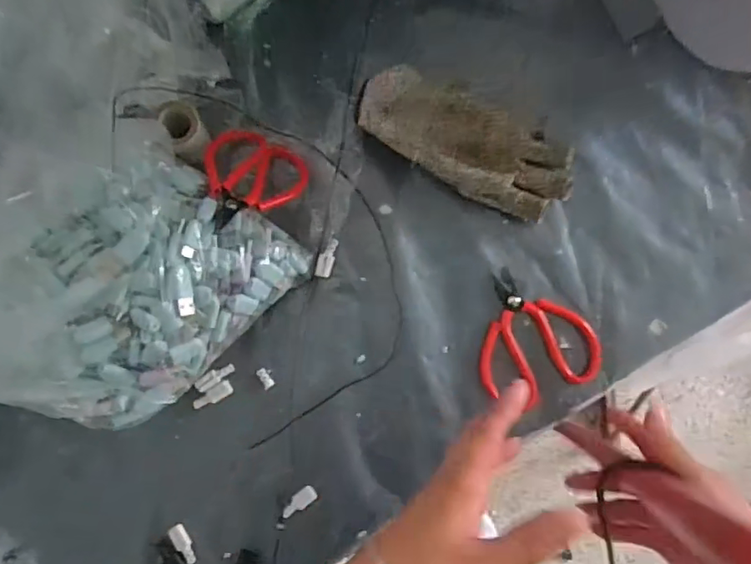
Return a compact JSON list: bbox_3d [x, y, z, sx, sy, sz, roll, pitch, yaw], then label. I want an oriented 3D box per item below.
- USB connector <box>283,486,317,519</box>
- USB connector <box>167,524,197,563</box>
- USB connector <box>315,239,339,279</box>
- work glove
[{"bbox_3d":[-0.063,0.183,0.453,0.032,0.004,0.014,-38,88,-6],"label":"USB connector"},{"bbox_3d":[-0.157,0.214,0.445,0.014,0.004,0.034,-29,87,-5],"label":"USB connector"},{"bbox_3d":[-0.041,-0.020,0.463,0.014,0.006,0.033,14,86,-2],"label":"USB connector"},{"bbox_3d":[0.077,-0.114,0.454,0.183,0.045,0.078,28,85,-1],"label":"work glove"}]

